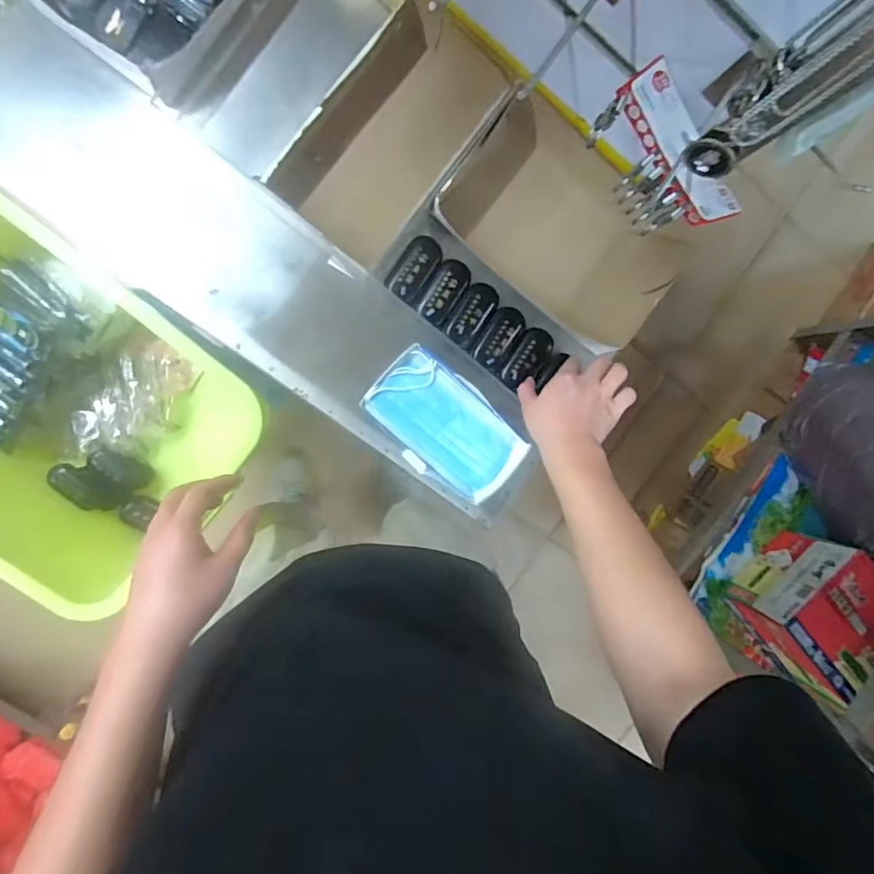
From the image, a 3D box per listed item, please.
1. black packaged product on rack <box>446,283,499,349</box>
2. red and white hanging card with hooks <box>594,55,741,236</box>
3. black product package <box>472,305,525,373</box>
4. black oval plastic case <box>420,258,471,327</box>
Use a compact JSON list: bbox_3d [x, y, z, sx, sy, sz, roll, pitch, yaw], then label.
[{"bbox_3d":[0.045,-0.151,0.610,0.040,0.020,0.084,32,90,-9],"label":"black packaged product on rack"},{"bbox_3d":[0.202,-0.248,0.457,0.018,0.127,0.139,-39,99,-3],"label":"red and white hanging card with hooks"},{"bbox_3d":[0.079,-0.122,0.617,0.042,0.017,0.081,29,91,-9],"label":"black product package"},{"bbox_3d":[0.010,-0.178,0.605,0.039,0.018,0.084,31,90,-9],"label":"black oval plastic case"}]

